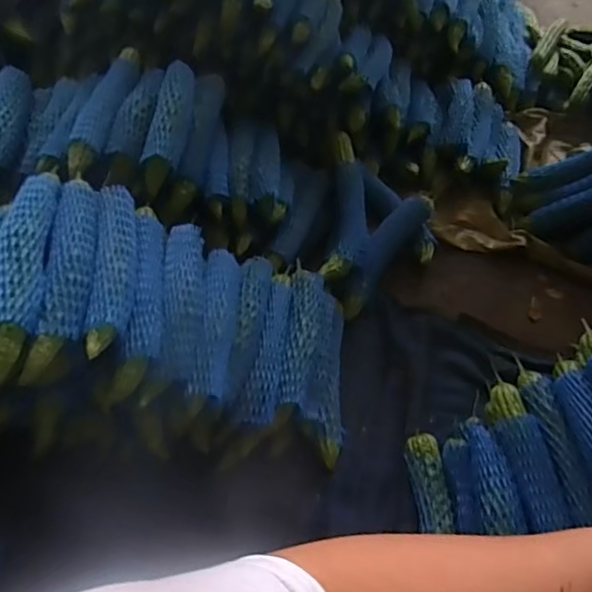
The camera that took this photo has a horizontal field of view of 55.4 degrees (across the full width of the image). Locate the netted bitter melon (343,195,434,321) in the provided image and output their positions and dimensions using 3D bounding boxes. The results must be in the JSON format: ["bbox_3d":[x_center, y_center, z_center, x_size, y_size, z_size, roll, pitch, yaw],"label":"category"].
[{"bbox_3d":[0.162,-0.082,1.053,0.064,0.068,0.296,29,56,20],"label":"netted bitter melon"}]

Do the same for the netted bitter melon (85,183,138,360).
[{"bbox_3d":[-0.233,-0.036,0.736,0.048,0.052,0.268,-4,52,-5],"label":"netted bitter melon"}]

